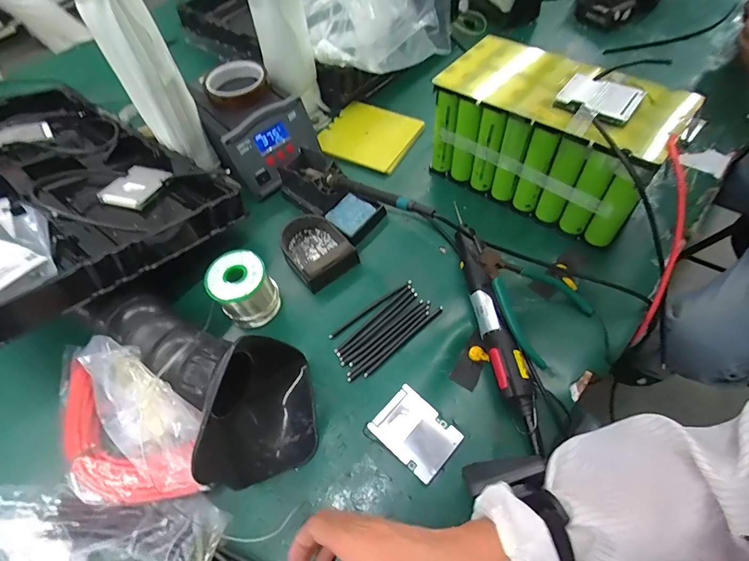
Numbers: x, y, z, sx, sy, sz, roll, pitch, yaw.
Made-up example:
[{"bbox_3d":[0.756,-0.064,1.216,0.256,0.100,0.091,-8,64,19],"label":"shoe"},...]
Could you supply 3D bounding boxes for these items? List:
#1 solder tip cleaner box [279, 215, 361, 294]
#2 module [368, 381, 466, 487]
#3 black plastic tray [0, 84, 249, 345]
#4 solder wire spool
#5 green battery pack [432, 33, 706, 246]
[{"bbox_3d":[-0.082,-0.046,0.552,0.080,0.033,0.111,-32,62,-16],"label":"solder tip cleaner box"},{"bbox_3d":[0.043,0.157,0.427,0.081,0.011,0.061,38,67,23],"label":"module"},{"bbox_3d":[-0.459,-0.120,0.536,0.482,0.073,0.343,33,46,23],"label":"black plastic tray"},{"bbox_3d":[-0.159,0.013,0.509,0.072,0.083,0.064,-32,62,-16],"label":"solder wire spool"},{"bbox_3d":[0.230,-0.194,0.558,0.279,0.159,0.146,34,66,21],"label":"green battery pack"}]

